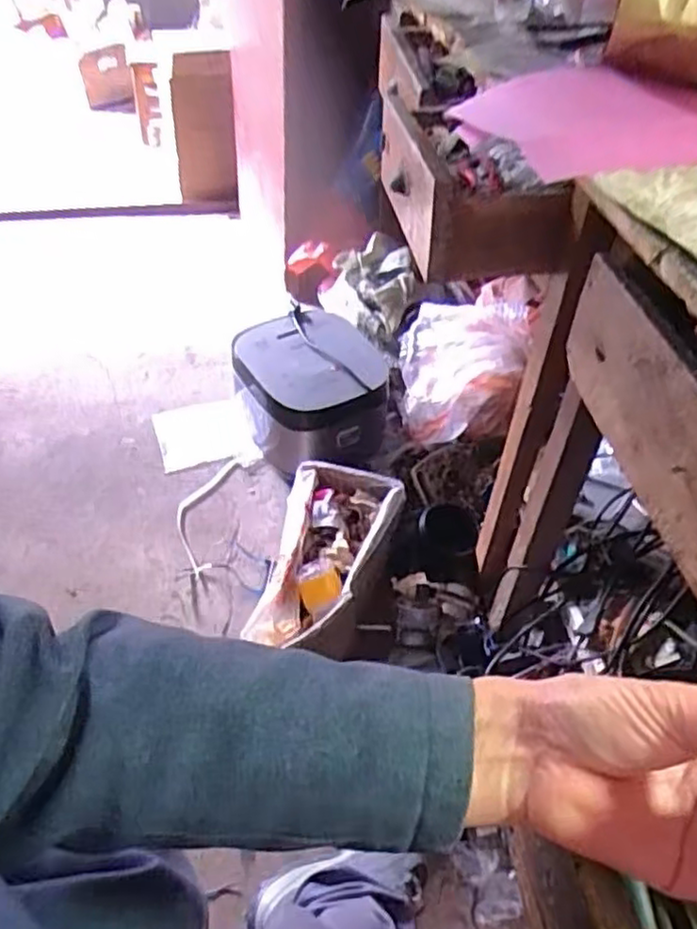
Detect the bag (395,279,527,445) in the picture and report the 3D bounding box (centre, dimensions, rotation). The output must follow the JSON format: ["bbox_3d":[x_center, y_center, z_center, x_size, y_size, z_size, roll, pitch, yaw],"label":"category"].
[{"bbox_3d":[0.234,-0.201,1.372,0.257,0.210,0.247,1,48,-1],"label":"bag"}]

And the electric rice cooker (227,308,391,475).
[{"bbox_3d":[-0.074,-0.137,1.438,0.278,0.242,0.290,-13,50,-14],"label":"electric rice cooker"}]

